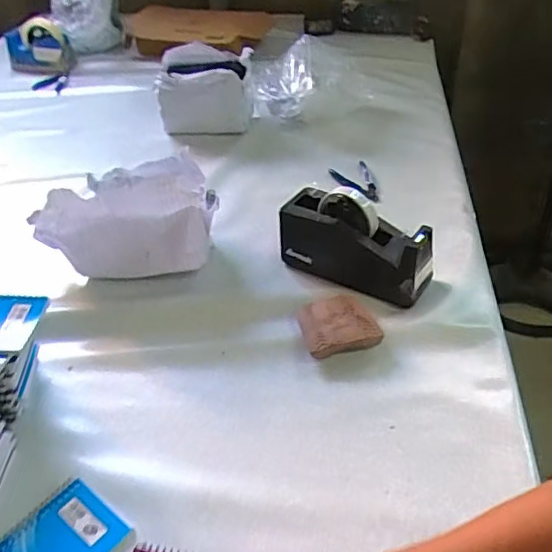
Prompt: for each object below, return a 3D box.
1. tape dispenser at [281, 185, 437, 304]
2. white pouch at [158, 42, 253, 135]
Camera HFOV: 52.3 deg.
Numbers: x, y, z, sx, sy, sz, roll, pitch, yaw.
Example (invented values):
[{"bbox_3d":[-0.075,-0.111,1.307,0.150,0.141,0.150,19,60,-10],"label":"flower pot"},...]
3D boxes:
[{"bbox_3d":[0.104,-0.046,0.757,0.202,0.105,0.073,20,45,27],"label":"tape dispenser"},{"bbox_3d":[-0.145,-0.386,1.164,0.177,0.148,0.135,-2,39,3],"label":"white pouch"}]

